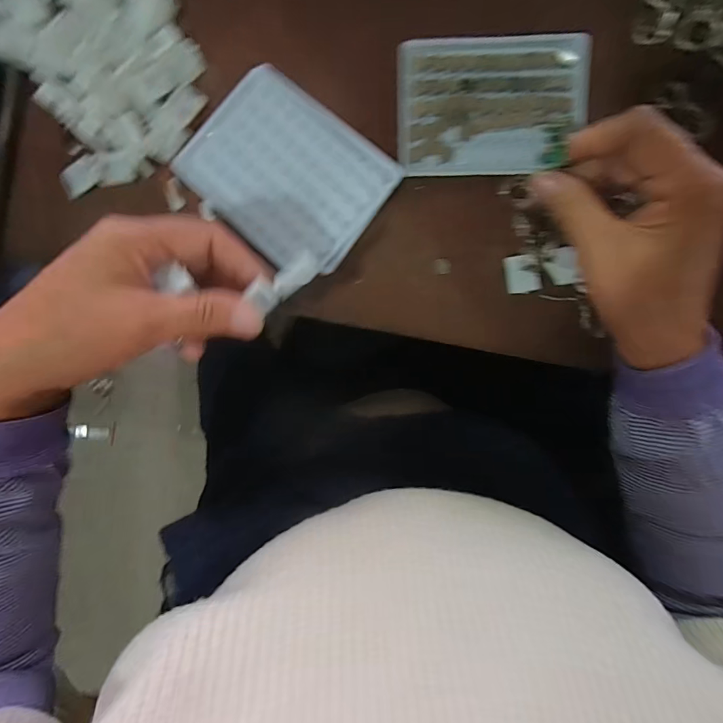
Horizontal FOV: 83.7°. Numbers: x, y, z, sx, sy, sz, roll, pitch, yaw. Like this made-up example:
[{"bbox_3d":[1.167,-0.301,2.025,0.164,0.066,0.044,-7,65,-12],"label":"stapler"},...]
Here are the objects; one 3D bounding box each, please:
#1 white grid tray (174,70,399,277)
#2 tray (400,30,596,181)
[{"bbox_3d":[-0.055,-0.137,0.296,0.134,0.014,0.111,37,99,-3],"label":"white grid tray"},{"bbox_3d":[0.096,-0.187,0.296,0.134,0.011,0.094,-1,99,3],"label":"tray"}]

